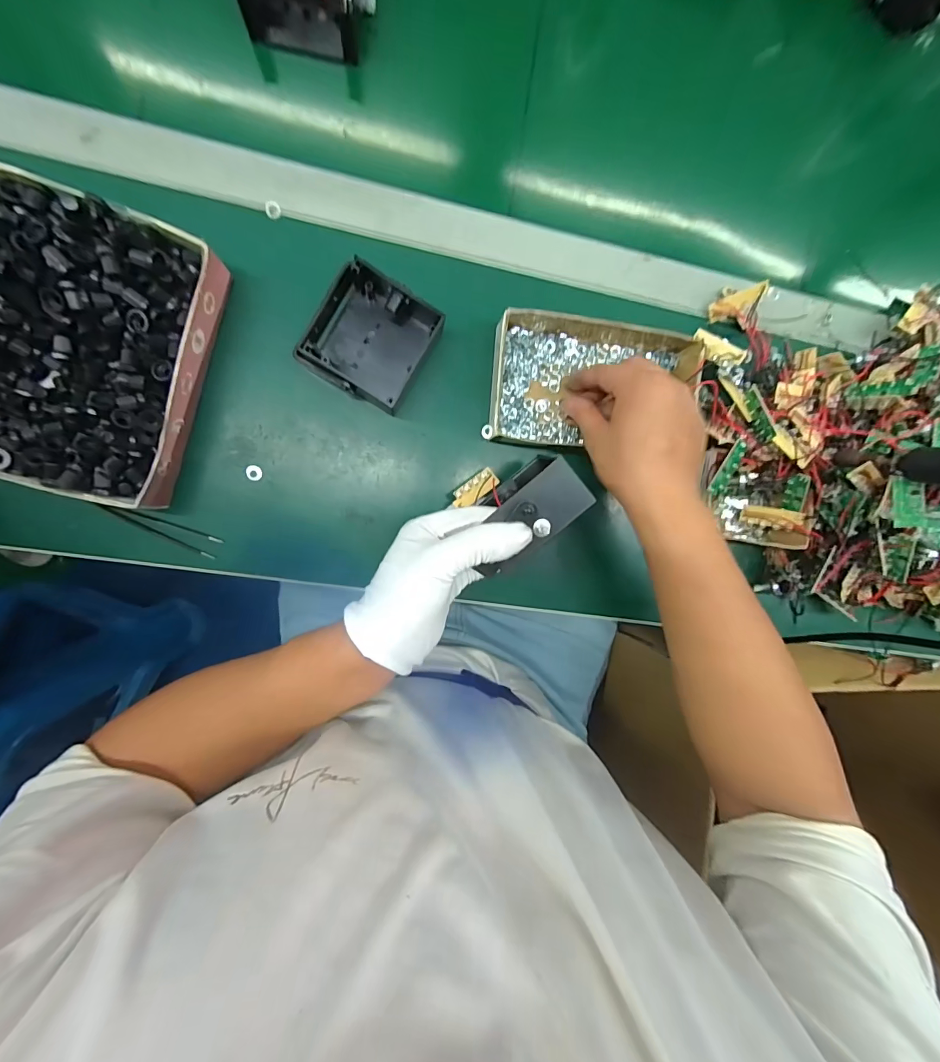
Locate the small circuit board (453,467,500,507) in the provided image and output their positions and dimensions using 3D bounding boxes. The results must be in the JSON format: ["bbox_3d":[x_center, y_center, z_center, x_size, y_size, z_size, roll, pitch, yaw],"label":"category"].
[{"bbox_3d":[0.006,-0.036,0.364,0.046,0.008,0.017,-38,99,-19],"label":"small circuit board"}]

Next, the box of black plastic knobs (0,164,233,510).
[{"bbox_3d":[-0.290,-0.133,0.313,0.162,0.054,0.199,17,90,-9],"label":"box of black plastic knobs"}]

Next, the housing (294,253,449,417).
[{"bbox_3d":[-0.080,-0.159,0.349,0.094,0.034,0.101,25,89,-9],"label":"housing"}]

